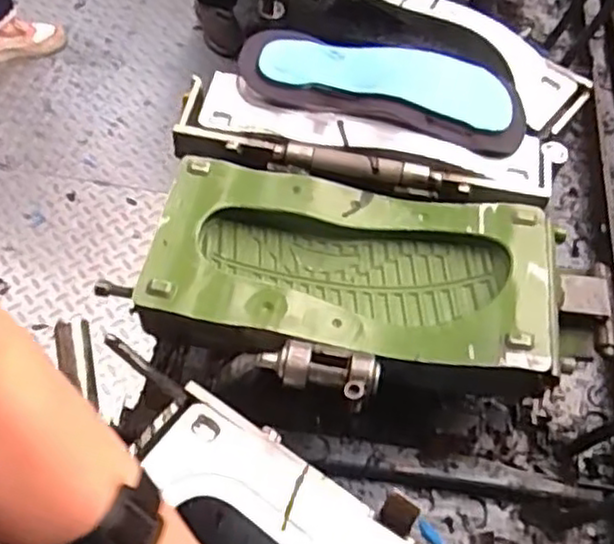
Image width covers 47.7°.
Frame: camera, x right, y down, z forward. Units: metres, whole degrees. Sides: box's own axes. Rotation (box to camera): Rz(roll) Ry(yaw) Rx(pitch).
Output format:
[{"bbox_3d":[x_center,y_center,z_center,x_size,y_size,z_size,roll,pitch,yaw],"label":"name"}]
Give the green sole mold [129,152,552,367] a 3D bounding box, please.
[{"bbox_3d":[0.038,-0.004,0.621,0.345,0.052,0.174,10,55,2],"label":"green sole mold"}]

